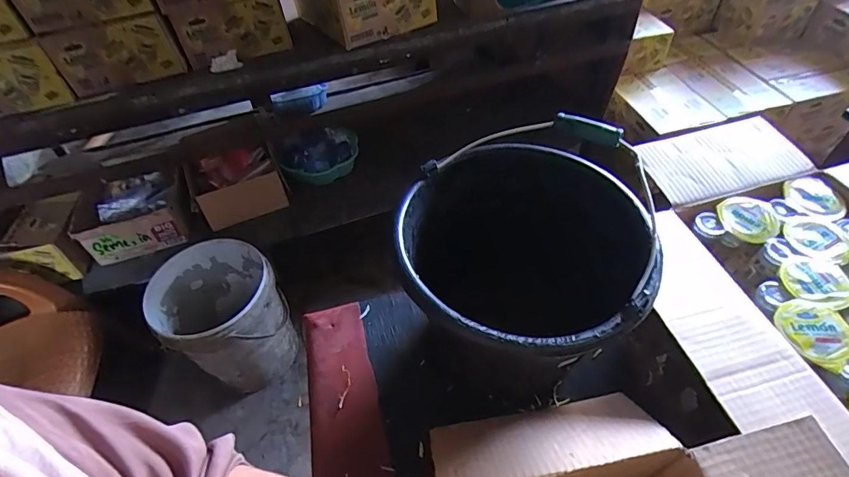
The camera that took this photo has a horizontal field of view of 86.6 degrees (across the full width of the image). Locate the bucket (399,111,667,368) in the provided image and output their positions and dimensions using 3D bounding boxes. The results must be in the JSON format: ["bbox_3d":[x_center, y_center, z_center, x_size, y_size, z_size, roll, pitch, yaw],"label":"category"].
[{"bbox_3d":[0.108,0.052,0.552,0.252,0.275,0.262,-3,50,3],"label":"bucket"}]

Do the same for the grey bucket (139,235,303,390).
[{"bbox_3d":[-0.537,0.225,1.256,0.298,0.334,0.316,-3,50,3],"label":"grey bucket"}]

